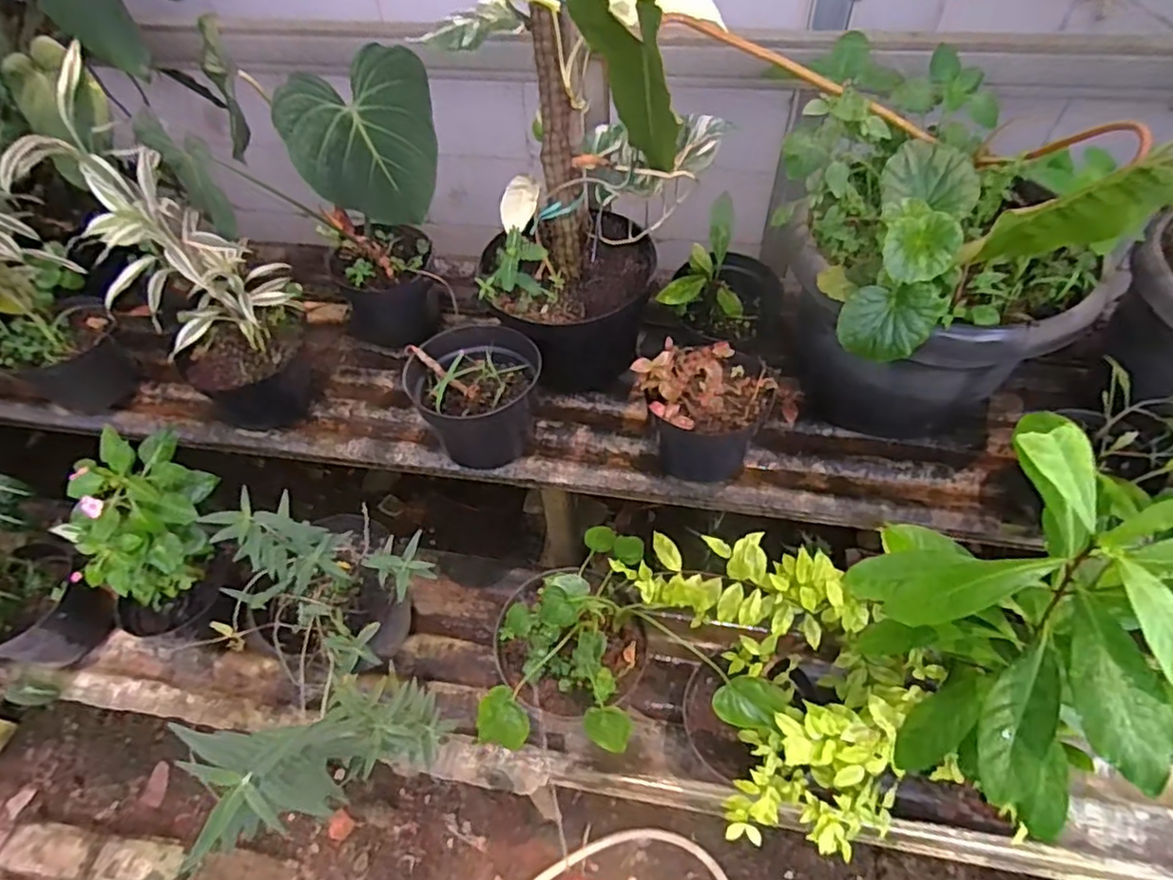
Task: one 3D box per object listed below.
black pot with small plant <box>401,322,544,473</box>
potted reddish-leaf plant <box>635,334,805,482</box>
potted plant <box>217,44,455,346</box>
[{"bbox_3d":[-0.159,-0.067,0.941,0.168,0.140,0.158,-1,52,2],"label":"black pot with small plant"},{"bbox_3d":[0.185,-0.043,0.934,0.223,0.127,0.165,0,52,3],"label":"potted reddish-leaf plant"},{"bbox_3d":[-0.332,-0.345,0.985,0.169,0.434,0.248,-37,59,-23],"label":"potted plant"}]

